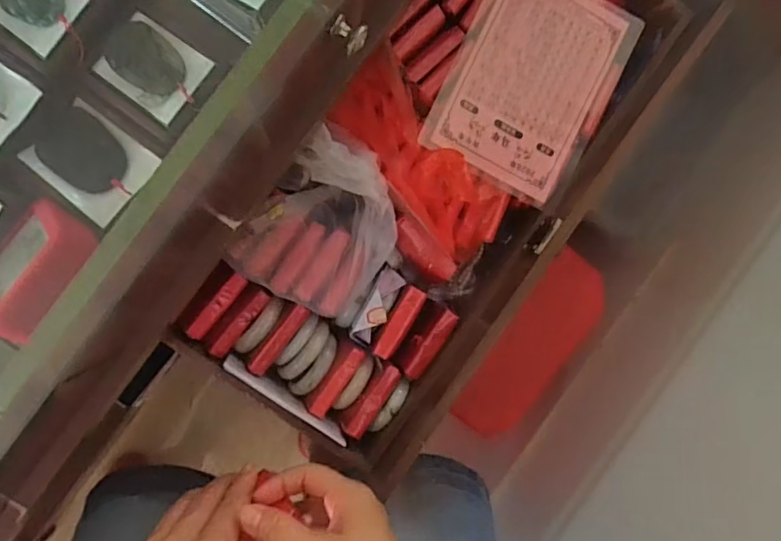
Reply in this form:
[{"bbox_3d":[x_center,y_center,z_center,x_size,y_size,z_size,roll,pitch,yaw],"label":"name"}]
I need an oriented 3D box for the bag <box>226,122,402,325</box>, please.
[{"bbox_3d":[-0.058,-0.037,0.501,0.127,0.083,0.155,33,88,-7],"label":"bag"}]

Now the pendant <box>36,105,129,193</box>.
[{"bbox_3d":[-0.189,-0.072,0.335,0.055,0.008,0.041,39,86,-2],"label":"pendant"}]

